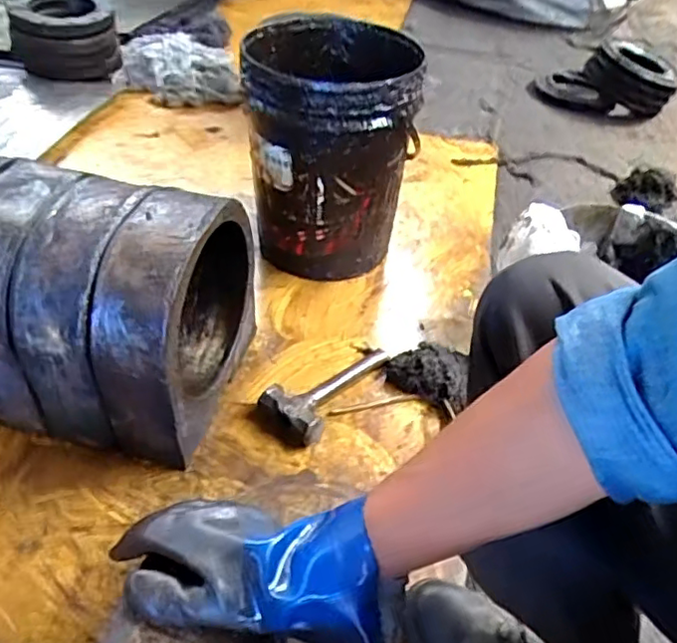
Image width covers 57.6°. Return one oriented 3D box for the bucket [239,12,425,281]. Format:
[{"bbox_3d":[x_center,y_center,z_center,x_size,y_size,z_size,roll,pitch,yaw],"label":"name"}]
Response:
[{"bbox_3d":[-0.020,-0.295,1.113,0.272,0.400,0.287,2,44,-2],"label":"bucket"}]

